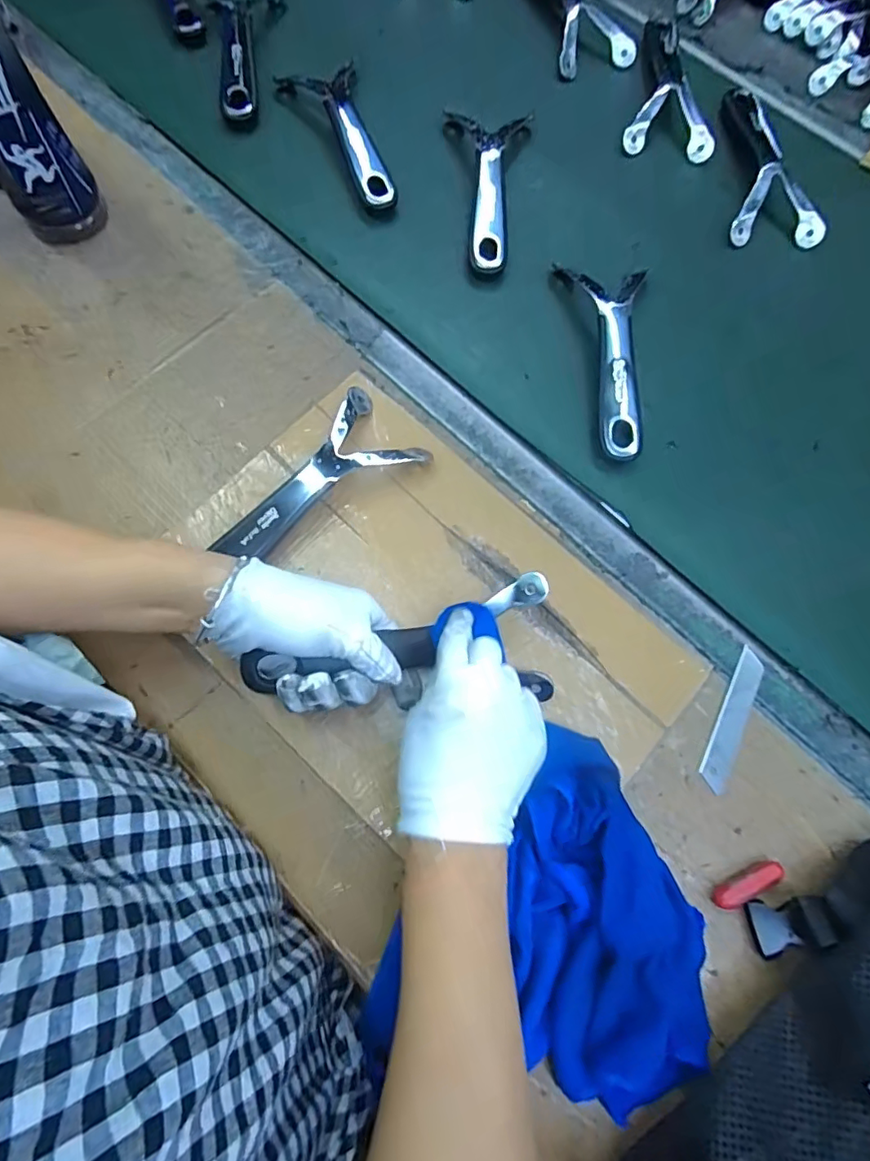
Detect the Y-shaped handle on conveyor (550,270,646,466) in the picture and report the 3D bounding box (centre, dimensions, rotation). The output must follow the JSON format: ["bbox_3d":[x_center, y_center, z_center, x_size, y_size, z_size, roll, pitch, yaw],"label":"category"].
[{"bbox_3d":[0.142,-0.186,0.449,0.066,0.023,0.184,2,74,-1],"label":"Y-shaped handle on conveyor"}]

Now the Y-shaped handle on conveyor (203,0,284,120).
[{"bbox_3d":[-0.191,-0.529,0.532,0.078,0.025,0.177,-5,74,-3],"label":"Y-shaped handle on conveyor"}]

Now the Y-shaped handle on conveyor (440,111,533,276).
[{"bbox_3d":[0.049,-0.368,0.493,0.075,0.028,0.194,3,74,-1],"label":"Y-shaped handle on conveyor"}]

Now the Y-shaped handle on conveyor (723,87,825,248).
[{"bbox_3d":[0.330,-0.411,0.525,0.087,0.018,0.204,6,74,0],"label":"Y-shaped handle on conveyor"}]

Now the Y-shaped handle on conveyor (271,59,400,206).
[{"bbox_3d":[-0.093,-0.420,0.500,0.075,0.029,0.175,-15,75,-6],"label":"Y-shaped handle on conveyor"}]

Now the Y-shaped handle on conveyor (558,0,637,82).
[{"bbox_3d":[0.153,-0.616,0.579,0.094,0.024,0.170,-14,75,-6],"label":"Y-shaped handle on conveyor"}]

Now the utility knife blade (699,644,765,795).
[{"bbox_3d":[0.212,0.098,0.382,0.019,0.004,0.102,26,75,6],"label":"utility knife blade"}]

